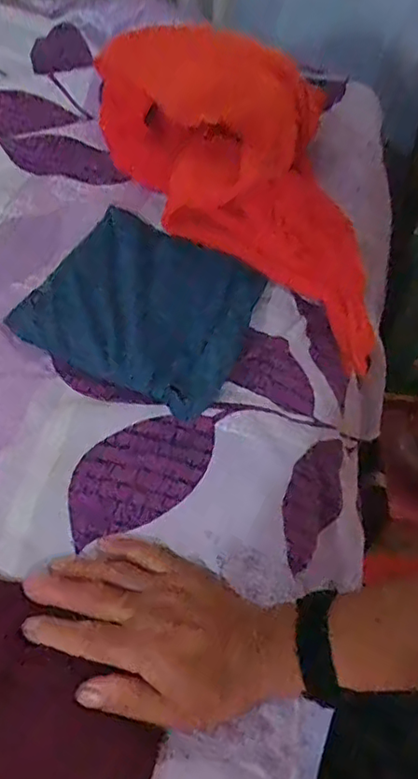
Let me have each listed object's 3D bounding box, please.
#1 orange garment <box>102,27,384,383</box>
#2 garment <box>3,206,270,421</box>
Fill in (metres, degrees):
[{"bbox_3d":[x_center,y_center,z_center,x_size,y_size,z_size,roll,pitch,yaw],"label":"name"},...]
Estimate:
[{"bbox_3d":[0.054,-0.201,0.603,0.166,0.091,0.384,-33,82,-22],"label":"orange garment"},{"bbox_3d":[-0.055,-0.075,0.537,0.186,0.032,0.154,26,59,14],"label":"garment"}]

